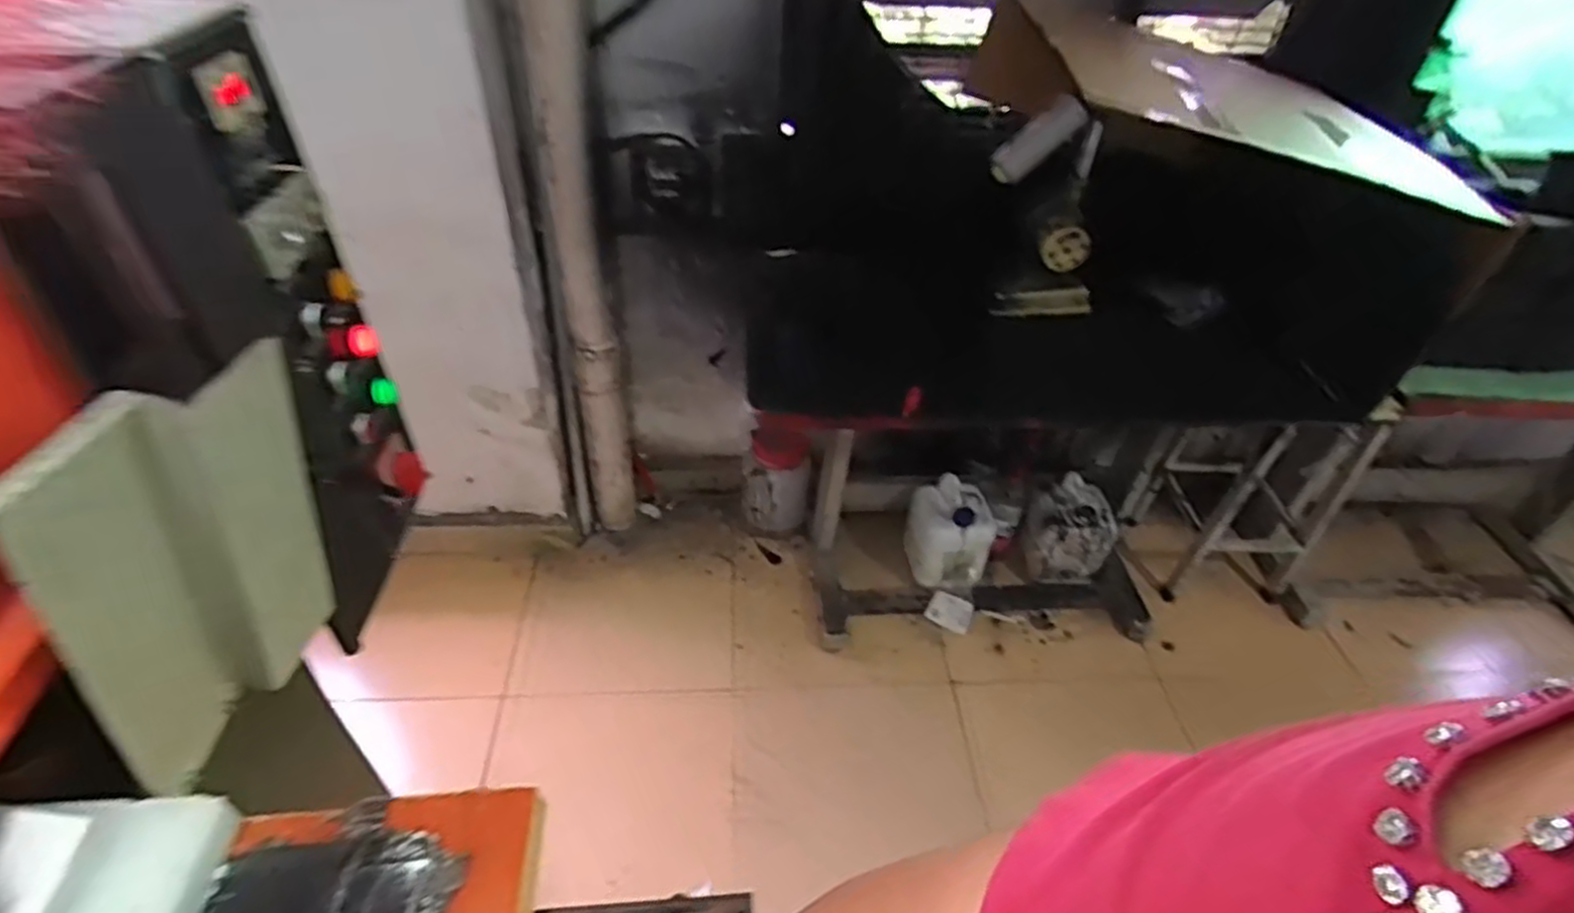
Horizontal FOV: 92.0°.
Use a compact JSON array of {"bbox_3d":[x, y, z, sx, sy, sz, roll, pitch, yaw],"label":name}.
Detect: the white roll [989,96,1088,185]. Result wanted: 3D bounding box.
[{"bbox_3d":[0.451,-0.564,1.368,0.077,0.179,0.063,37,34,-29],"label":"white roll"}]

